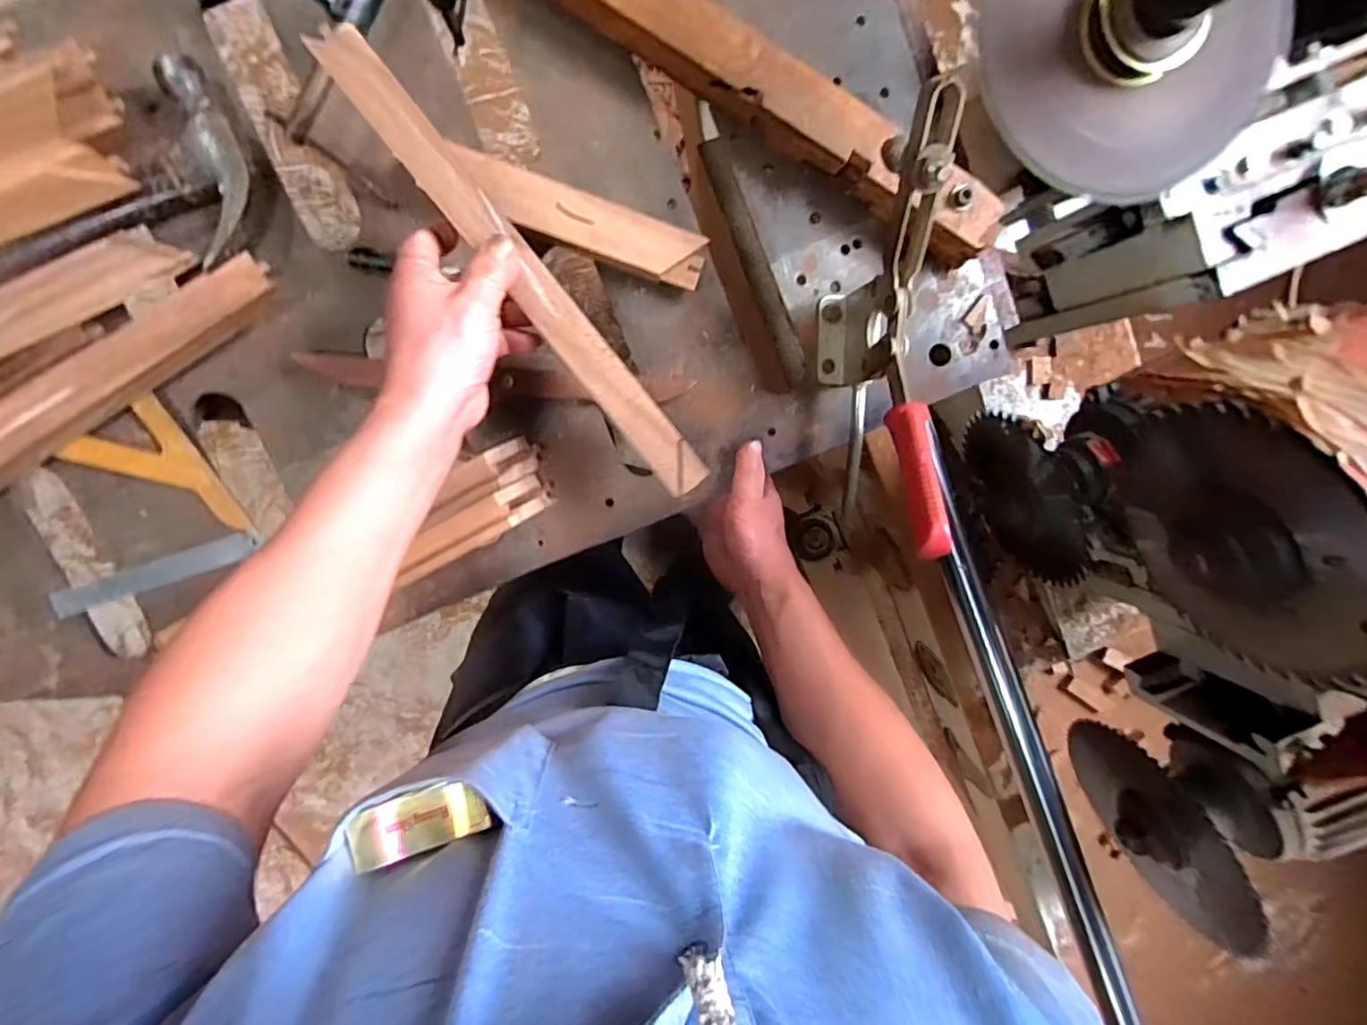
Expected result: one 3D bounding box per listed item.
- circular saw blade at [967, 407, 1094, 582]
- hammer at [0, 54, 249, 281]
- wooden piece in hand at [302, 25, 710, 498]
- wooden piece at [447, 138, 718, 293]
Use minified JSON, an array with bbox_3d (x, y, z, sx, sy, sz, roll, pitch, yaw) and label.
[{"bbox_3d":[0.344,-0.011,0.612,0.007,0.158,0.176,-22,110,-4],"label":"circular saw blade"},{"bbox_3d":[-0.482,-0.184,0.408,0.379,0.031,0.125,-23,100,-2],"label":"hammer"},{"bbox_3d":[-0.098,-0.146,0.387,0.029,0.014,0.337,-39,104,1],"label":"wooden piece in hand"},{"bbox_3d":[-0.074,-0.212,0.440,0.185,0.020,0.041,18,96,-8],"label":"wooden piece"}]

